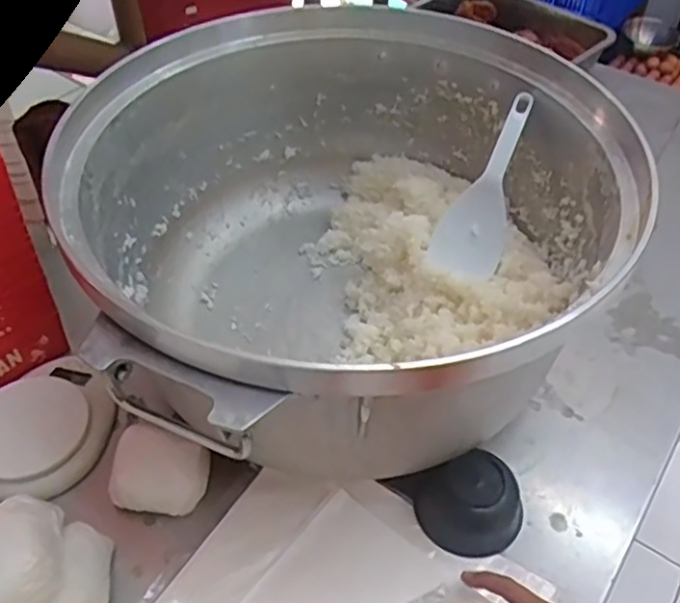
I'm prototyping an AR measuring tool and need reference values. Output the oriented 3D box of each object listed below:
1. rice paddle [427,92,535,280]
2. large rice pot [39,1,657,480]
[{"bbox_3d":[0.148,-0.112,0.648,0.068,0.182,0.025,25,12,20],"label":"rice paddle"},{"bbox_3d":[0.000,-0.060,0.613,0.462,0.230,0.419,-29,54,-26],"label":"large rice pot"}]

